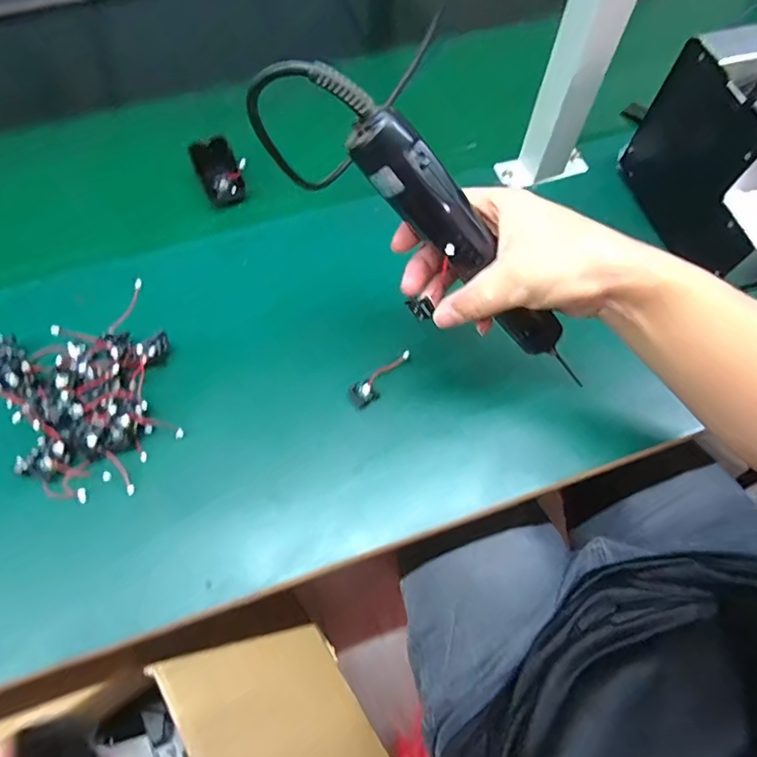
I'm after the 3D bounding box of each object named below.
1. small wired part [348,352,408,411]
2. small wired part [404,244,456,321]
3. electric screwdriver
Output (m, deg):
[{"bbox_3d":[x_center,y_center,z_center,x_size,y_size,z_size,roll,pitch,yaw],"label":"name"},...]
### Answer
[{"bbox_3d":[0.004,0.001,0.441,0.066,0.012,0.023,-31,69,-15],"label":"small wired part"},{"bbox_3d":[0.037,-0.064,0.331,0.008,0.062,0.019,-27,66,-38],"label":"small wired part"},{"bbox_3d":[0.067,-0.078,0.333,0.231,0.032,0.028,41,63,-30],"label":"electric screwdriver"}]

